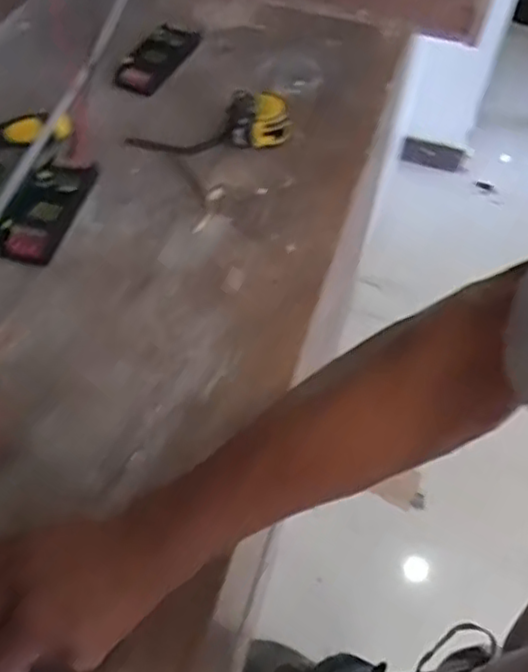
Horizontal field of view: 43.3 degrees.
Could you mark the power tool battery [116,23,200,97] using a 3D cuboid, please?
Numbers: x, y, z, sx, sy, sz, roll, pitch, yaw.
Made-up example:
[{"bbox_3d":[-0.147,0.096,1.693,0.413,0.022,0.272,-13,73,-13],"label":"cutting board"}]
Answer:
[{"bbox_3d":[-0.139,-0.360,0.862,0.055,0.027,0.136,22,55,13],"label":"power tool battery"}]

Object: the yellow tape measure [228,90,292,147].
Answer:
[{"bbox_3d":[-0.006,-0.255,0.783,0.067,0.042,0.065,-2,53,-4],"label":"yellow tape measure"}]

